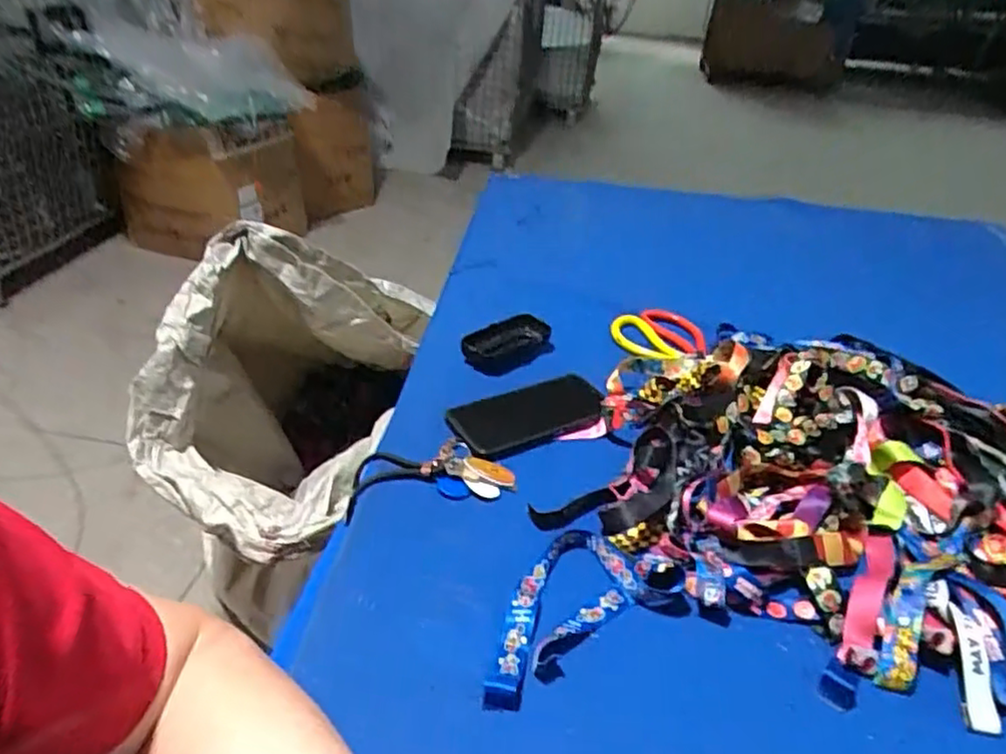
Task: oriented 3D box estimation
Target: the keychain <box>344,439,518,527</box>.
[{"bbox_3d":[-0.066,0.085,0.591,0.142,0.013,0.073,-8,36,-19],"label":"keychain"}]

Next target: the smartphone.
[{"bbox_3d":[0.027,0.034,0.681,0.167,0.012,0.092,-16,38,-27],"label":"smartphone"}]

